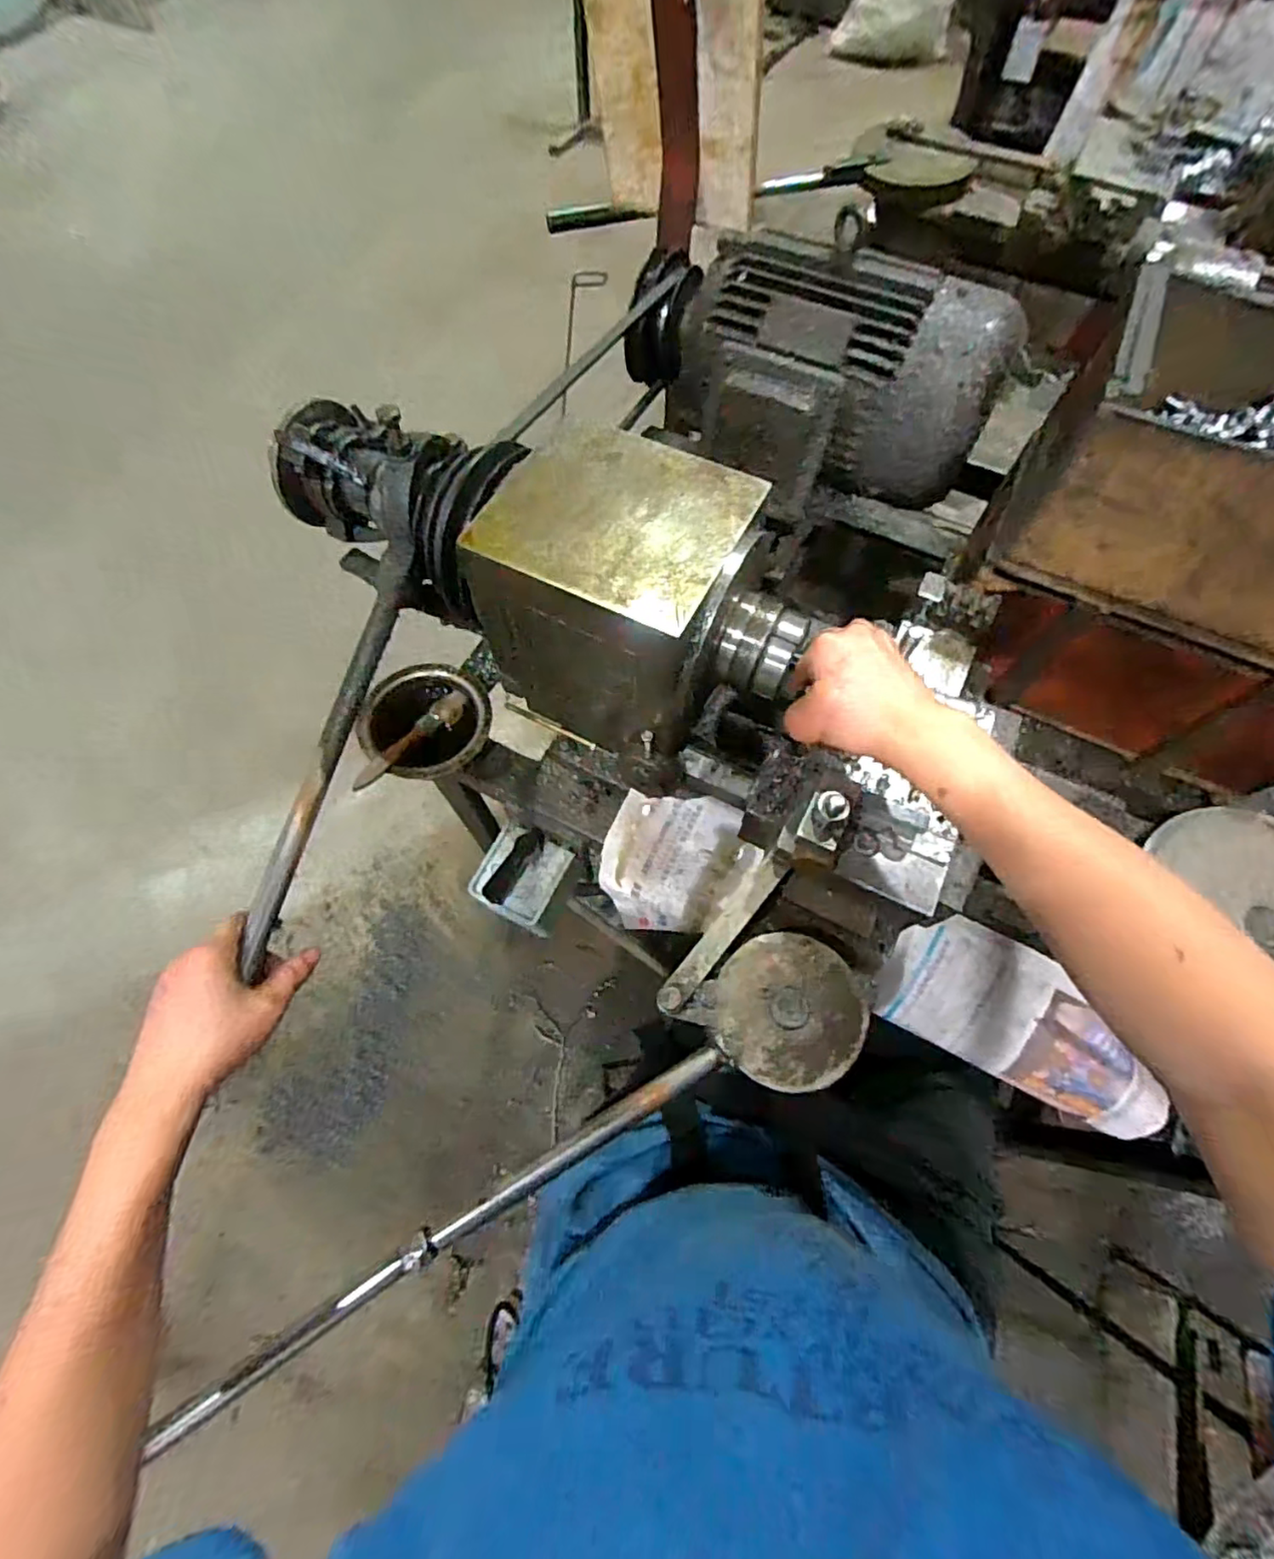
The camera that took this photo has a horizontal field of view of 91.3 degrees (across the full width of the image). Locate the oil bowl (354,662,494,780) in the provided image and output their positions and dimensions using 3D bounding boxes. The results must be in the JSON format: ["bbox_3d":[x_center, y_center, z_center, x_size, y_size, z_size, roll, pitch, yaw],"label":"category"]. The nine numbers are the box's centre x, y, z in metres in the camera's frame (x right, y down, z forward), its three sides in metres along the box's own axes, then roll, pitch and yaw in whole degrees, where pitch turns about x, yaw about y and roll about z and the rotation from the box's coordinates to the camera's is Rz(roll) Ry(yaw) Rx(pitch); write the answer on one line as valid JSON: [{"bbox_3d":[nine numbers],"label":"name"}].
[{"bbox_3d":[-0.215,-0.055,0.644,0.126,0.058,0.120,0,65,-1],"label":"oil bowl"}]

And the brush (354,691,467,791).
[{"bbox_3d":[-0.234,-0.043,0.643,0.024,0.031,0.145,34,69,14],"label":"brush"}]

